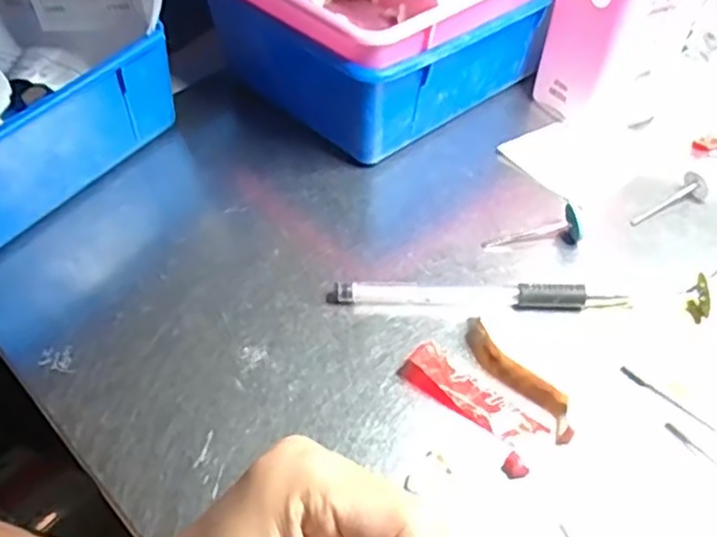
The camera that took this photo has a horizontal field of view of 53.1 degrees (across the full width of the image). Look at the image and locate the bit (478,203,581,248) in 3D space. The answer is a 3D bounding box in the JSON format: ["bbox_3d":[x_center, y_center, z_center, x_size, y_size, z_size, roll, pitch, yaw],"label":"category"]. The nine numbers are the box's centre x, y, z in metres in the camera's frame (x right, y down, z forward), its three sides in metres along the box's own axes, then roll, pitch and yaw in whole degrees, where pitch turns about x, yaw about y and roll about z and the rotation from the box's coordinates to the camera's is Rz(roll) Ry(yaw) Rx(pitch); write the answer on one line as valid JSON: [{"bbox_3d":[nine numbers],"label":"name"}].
[{"bbox_3d":[0.086,-0.017,0.352,0.047,0.014,0.014,-13,49,-11],"label":"bit"}]

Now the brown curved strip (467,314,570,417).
[{"bbox_3d":[0.064,0.042,0.303,0.012,0.012,0.055,-28,53,-23],"label":"brown curved strip"}]

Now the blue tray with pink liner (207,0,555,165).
[{"bbox_3d":[0.006,-0.146,0.421,0.140,0.085,0.153,-33,55,-26],"label":"blue tray with pink liner"}]

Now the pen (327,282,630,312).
[{"bbox_3d":[0.054,0.012,0.327,0.131,0.012,0.012,3,48,4],"label":"pen"}]

